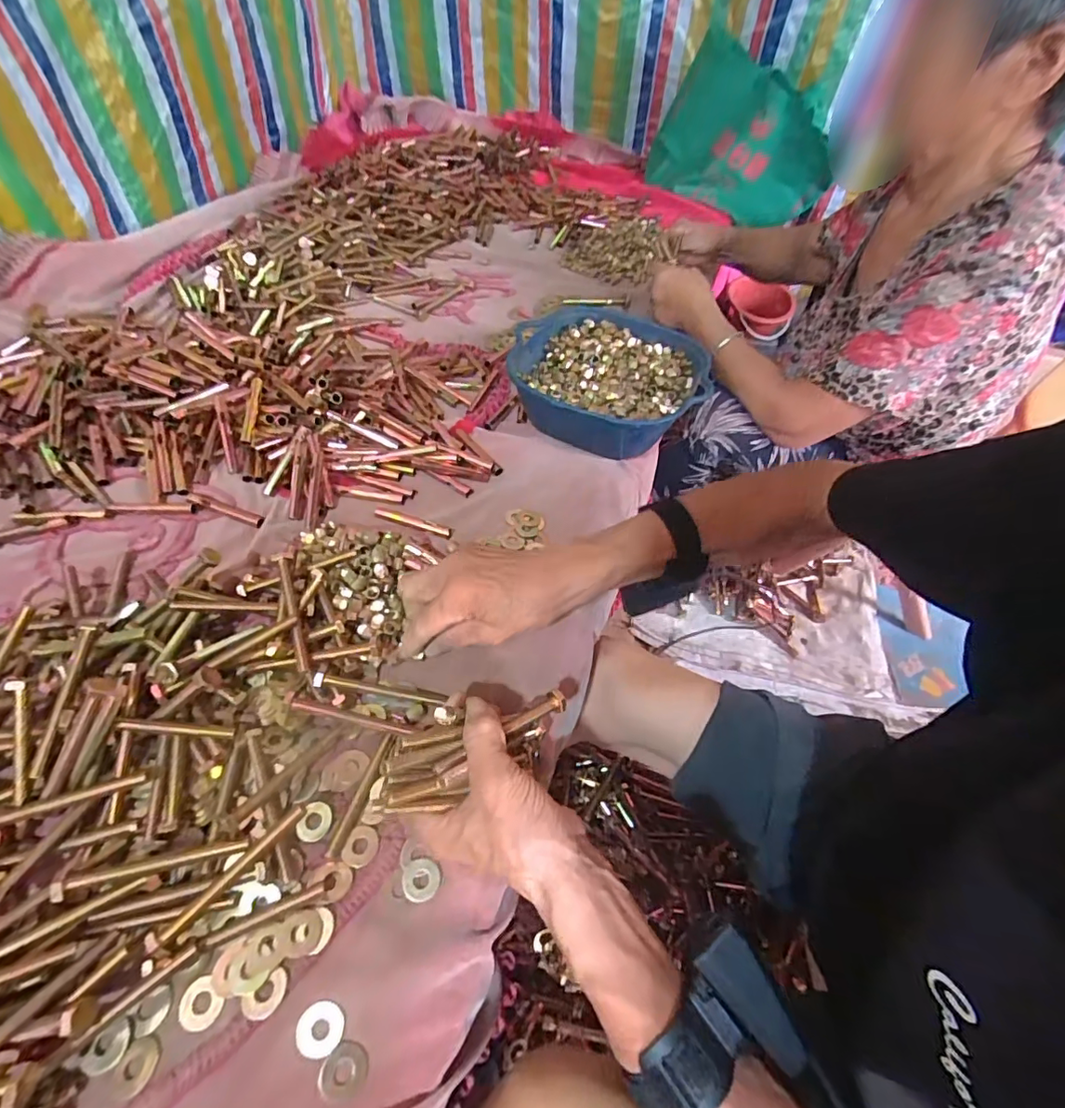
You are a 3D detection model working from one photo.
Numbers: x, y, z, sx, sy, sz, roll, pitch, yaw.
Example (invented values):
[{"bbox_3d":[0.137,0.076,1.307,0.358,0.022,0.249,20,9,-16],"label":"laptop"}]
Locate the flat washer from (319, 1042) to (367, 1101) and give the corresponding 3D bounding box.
[{"bbox_3d":[-0.107,0.293,0.295,0.026,0.005,0.024,2,52,-3],"label":"flat washer"}]

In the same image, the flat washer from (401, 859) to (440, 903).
[{"bbox_3d":[-0.076,0.223,0.357,0.025,0.004,0.024,2,52,-3],"label":"flat washer"}]

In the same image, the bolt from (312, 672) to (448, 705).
[{"bbox_3d":[-0.121,0.110,0.421,0.103,0.016,0.014,13,51,-12],"label":"bolt"}]

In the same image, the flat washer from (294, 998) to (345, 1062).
[{"bbox_3d":[-0.123,0.276,0.303,0.026,0.004,0.025,2,52,-3],"label":"flat washer"}]

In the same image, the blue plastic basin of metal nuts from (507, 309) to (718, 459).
[{"bbox_3d":[0.092,-0.214,0.665,0.230,0.080,0.221,2,52,-3],"label":"blue plastic basin of metal nuts"}]

